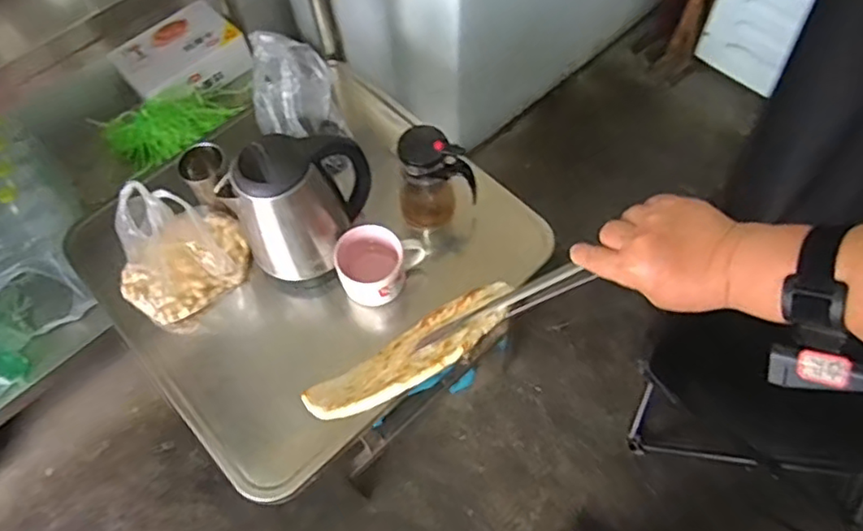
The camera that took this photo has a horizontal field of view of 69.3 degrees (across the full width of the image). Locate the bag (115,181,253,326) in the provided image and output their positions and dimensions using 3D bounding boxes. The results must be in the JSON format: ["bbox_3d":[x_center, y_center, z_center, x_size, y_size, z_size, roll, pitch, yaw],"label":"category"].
[{"bbox_3d":[-0.371,-0.032,0.884,0.183,0.208,0.130,-32,65,-15],"label":"bag"}]

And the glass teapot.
[{"bbox_3d":[0.005,-0.123,0.961,0.106,0.175,0.076,35,68,19],"label":"glass teapot"}]

